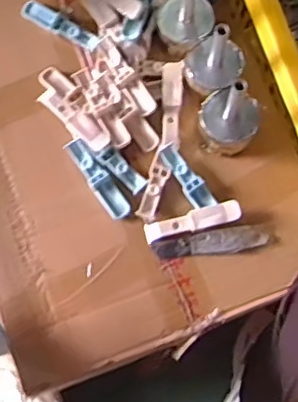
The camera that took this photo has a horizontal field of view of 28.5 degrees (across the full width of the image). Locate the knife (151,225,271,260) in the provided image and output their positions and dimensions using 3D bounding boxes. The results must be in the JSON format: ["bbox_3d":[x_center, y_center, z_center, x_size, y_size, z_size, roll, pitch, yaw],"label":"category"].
[{"bbox_3d":[0.066,0.042,0.599,0.120,0.013,0.023,-7,74,-5],"label":"knife"}]

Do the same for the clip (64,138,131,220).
[{"bbox_3d":[-0.053,-0.024,0.608,0.023,0.009,0.094,-34,78,-12],"label":"clip"}]

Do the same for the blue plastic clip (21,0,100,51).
[{"bbox_3d":[-0.100,-0.197,0.655,0.099,0.012,0.022,32,75,6],"label":"blue plastic clip"}]

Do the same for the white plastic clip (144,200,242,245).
[{"bbox_3d":[0.044,0.021,0.594,0.098,0.007,0.022,-15,95,3],"label":"white plastic clip"}]

